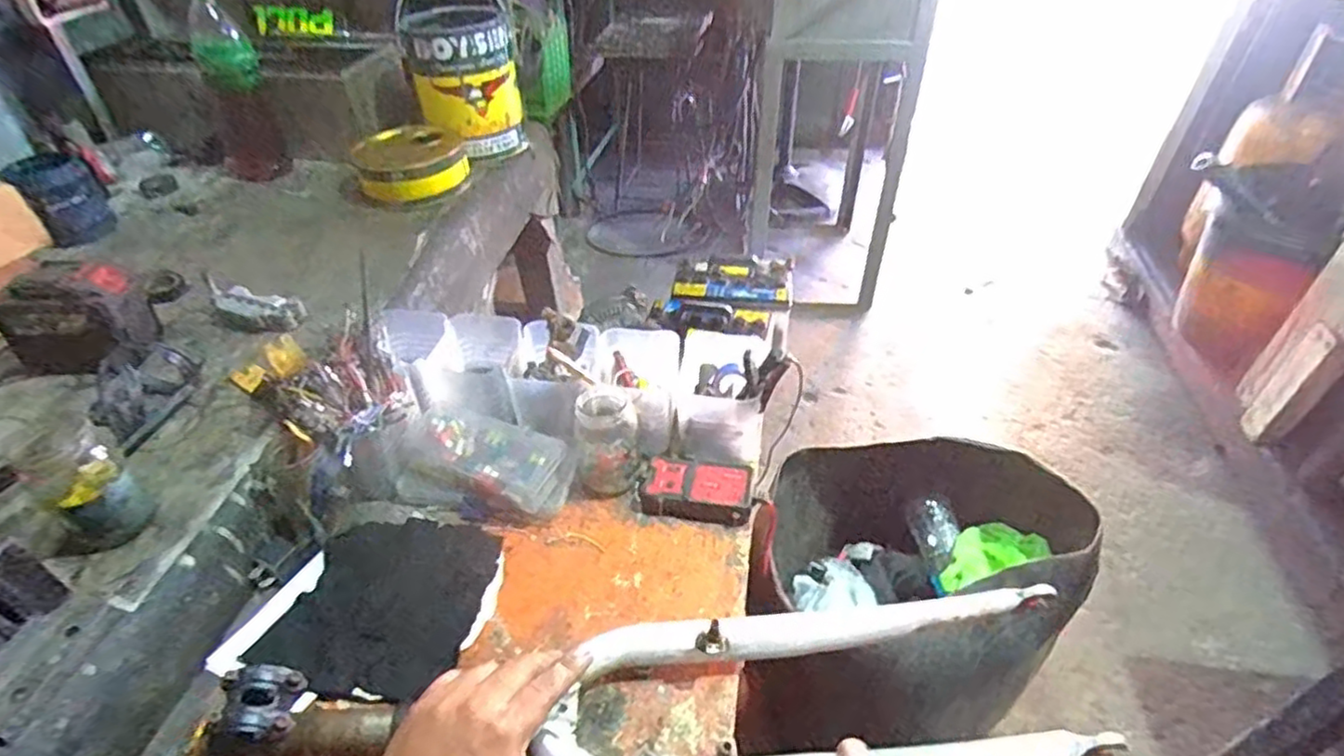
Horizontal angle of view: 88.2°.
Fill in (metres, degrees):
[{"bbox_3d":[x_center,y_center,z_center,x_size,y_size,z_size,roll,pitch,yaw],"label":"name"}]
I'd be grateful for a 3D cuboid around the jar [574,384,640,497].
[{"bbox_3d":[-0.063,0.066,0.694,0.059,0.103,0.058,-1,41,0],"label":"jar"}]

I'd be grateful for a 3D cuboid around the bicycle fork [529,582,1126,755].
[{"bbox_3d":[0.101,0.235,0.512,0.370,0.057,0.133,-8,41,2],"label":"bicycle fork"}]

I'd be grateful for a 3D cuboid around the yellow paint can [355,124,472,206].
[{"bbox_3d":[-0.399,-0.326,1.071,0.163,0.067,0.157,-17,43,-17],"label":"yellow paint can"}]

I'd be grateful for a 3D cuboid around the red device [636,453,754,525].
[{"bbox_3d":[0.022,0.115,0.689,0.113,0.030,0.062,7,42,9],"label":"red device"}]

